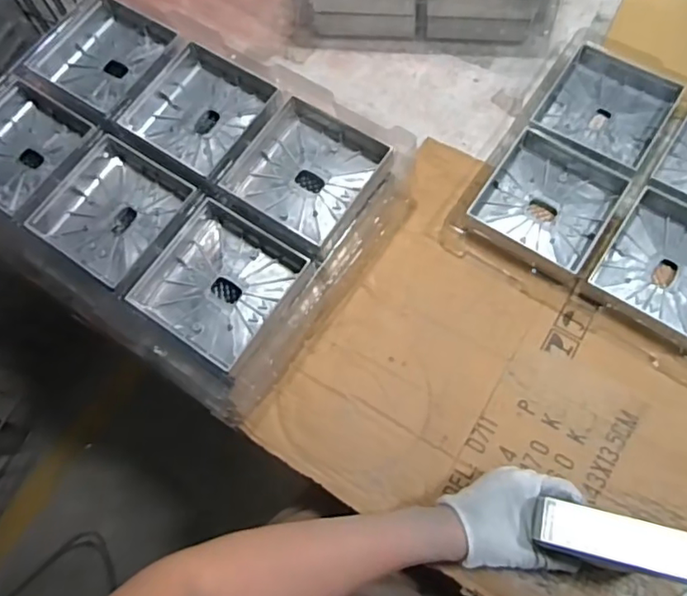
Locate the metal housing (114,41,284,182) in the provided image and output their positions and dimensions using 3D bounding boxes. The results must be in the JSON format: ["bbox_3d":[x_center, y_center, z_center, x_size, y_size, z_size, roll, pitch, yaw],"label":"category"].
[{"bbox_3d":[-0.154,-0.211,0.640,0.154,0.037,0.137,30,75,14],"label":"metal housing"}]

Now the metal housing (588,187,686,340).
[{"bbox_3d":[0.355,-0.034,0.610,0.138,0.051,0.139,32,77,14],"label":"metal housing"}]

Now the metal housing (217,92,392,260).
[{"bbox_3d":[-0.033,-0.132,0.601,0.145,0.037,0.140,32,76,15],"label":"metal housing"}]

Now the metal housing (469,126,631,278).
[{"bbox_3d":[0.234,-0.112,0.654,0.135,0.034,0.144,31,75,14],"label":"metal housing"}]

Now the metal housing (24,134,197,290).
[{"bbox_3d":[-0.242,-0.093,0.610,0.138,0.038,0.138,32,76,15],"label":"metal housing"}]

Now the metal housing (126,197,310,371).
[{"bbox_3d":[-0.121,-0.014,0.574,0.135,0.039,0.137,33,76,15],"label":"metal housing"}]

